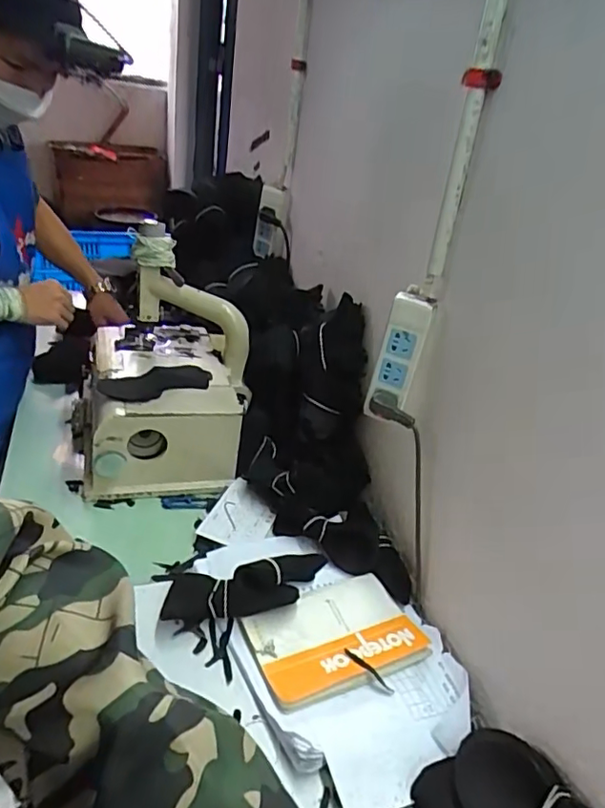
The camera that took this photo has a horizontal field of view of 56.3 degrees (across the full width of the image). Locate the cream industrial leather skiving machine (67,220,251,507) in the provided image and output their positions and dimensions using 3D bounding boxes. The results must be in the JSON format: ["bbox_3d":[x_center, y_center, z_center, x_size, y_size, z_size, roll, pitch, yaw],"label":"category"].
[{"bbox_3d":[-0.240,-0.079,0.970,0.298,0.306,0.353,-2,31,-16],"label":"cream industrial leather skiving machine"}]

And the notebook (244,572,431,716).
[{"bbox_3d":[0.039,0.278,0.692,0.199,0.008,0.149,-8,33,-25],"label":"notebook"}]

